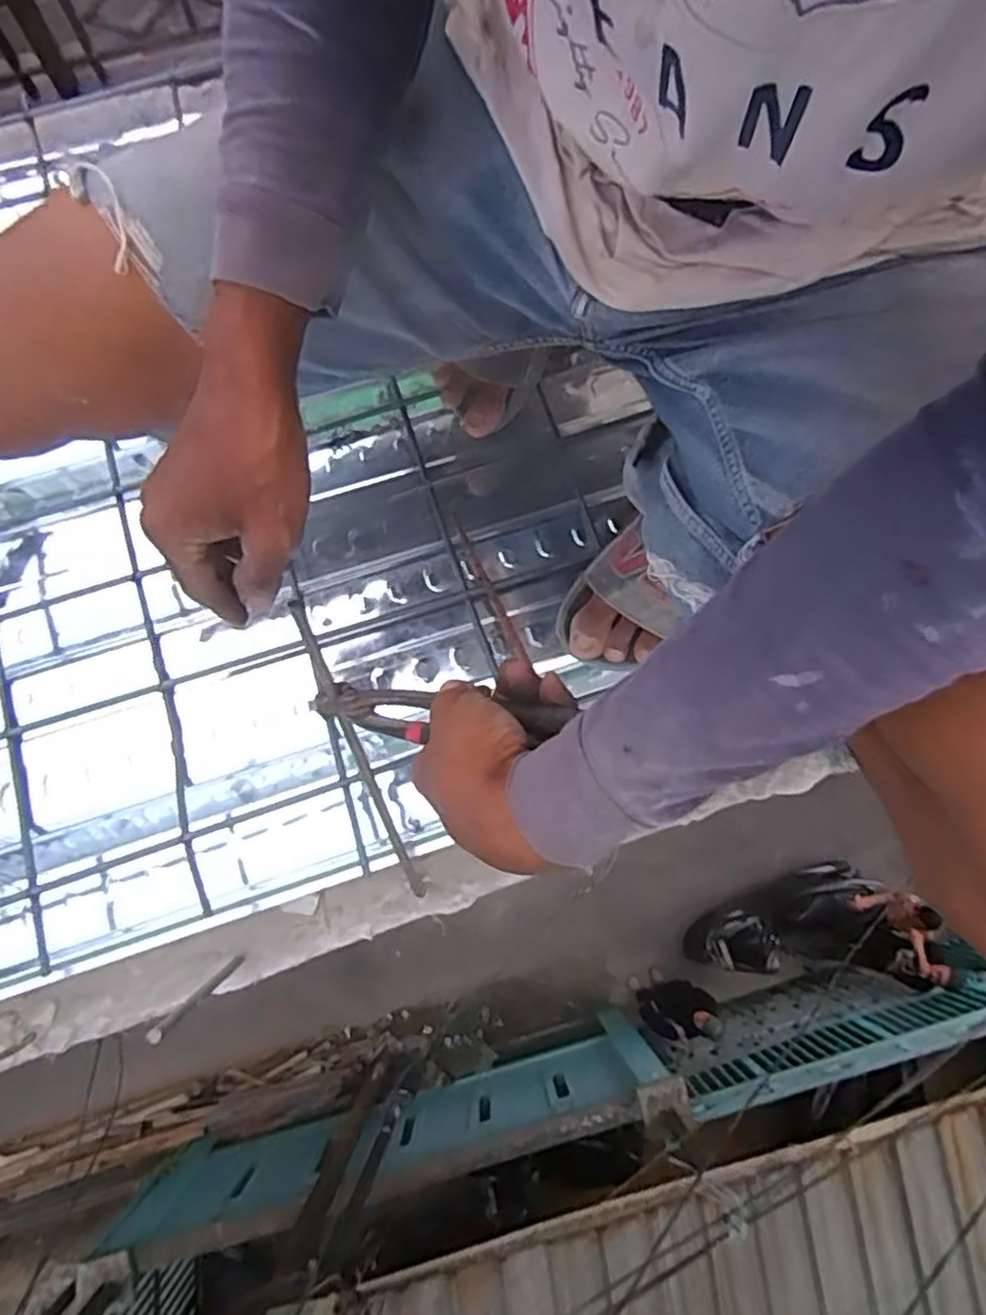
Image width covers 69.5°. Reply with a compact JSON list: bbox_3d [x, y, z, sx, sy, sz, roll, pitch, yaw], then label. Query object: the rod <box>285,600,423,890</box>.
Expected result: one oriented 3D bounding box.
[{"bbox_3d":[-0.096,0.088,0.537,0.011,0.305,0.018,-19,35,-6],"label":"rod"}]

